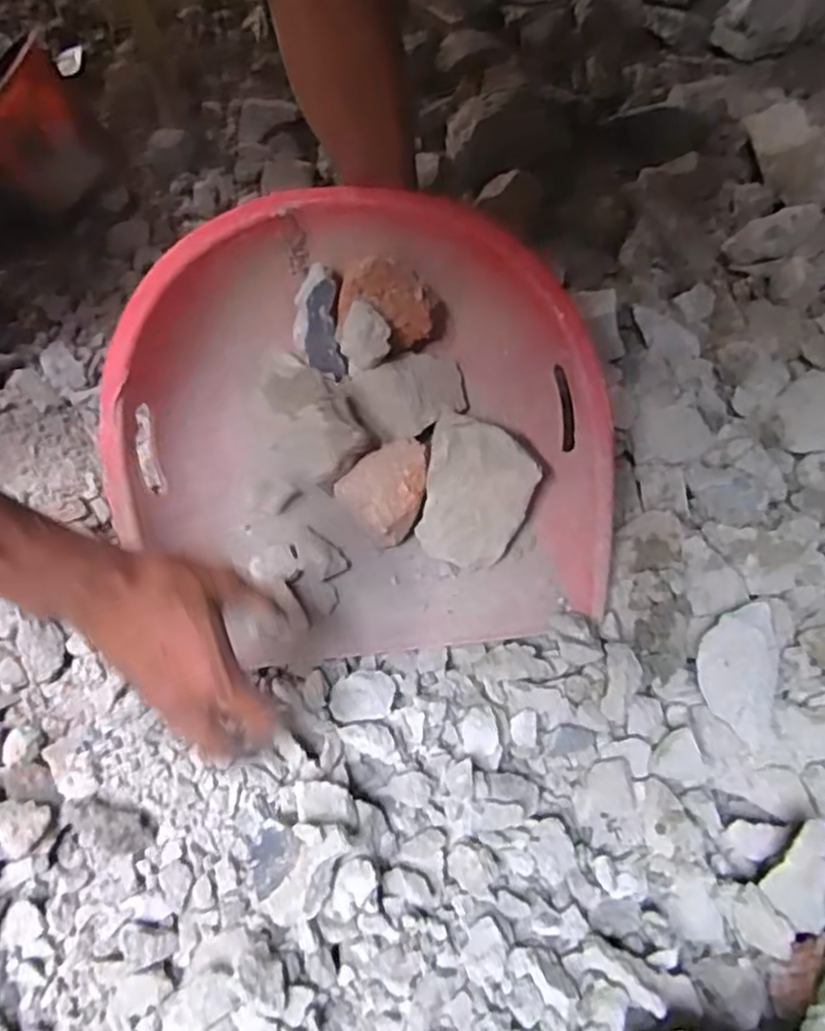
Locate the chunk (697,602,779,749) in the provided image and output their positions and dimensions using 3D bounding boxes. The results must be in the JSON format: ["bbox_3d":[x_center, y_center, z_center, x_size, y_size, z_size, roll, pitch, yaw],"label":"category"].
[{"bbox_3d":[0.271,0.129,0.588,0.057,0.049,0.118,5,63,6],"label":"chunk"}]

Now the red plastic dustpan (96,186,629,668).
[{"bbox_3d":[-0.042,-0.082,0.635,0.412,0.185,0.372,-11,62,-2],"label":"red plastic dustpan"}]

